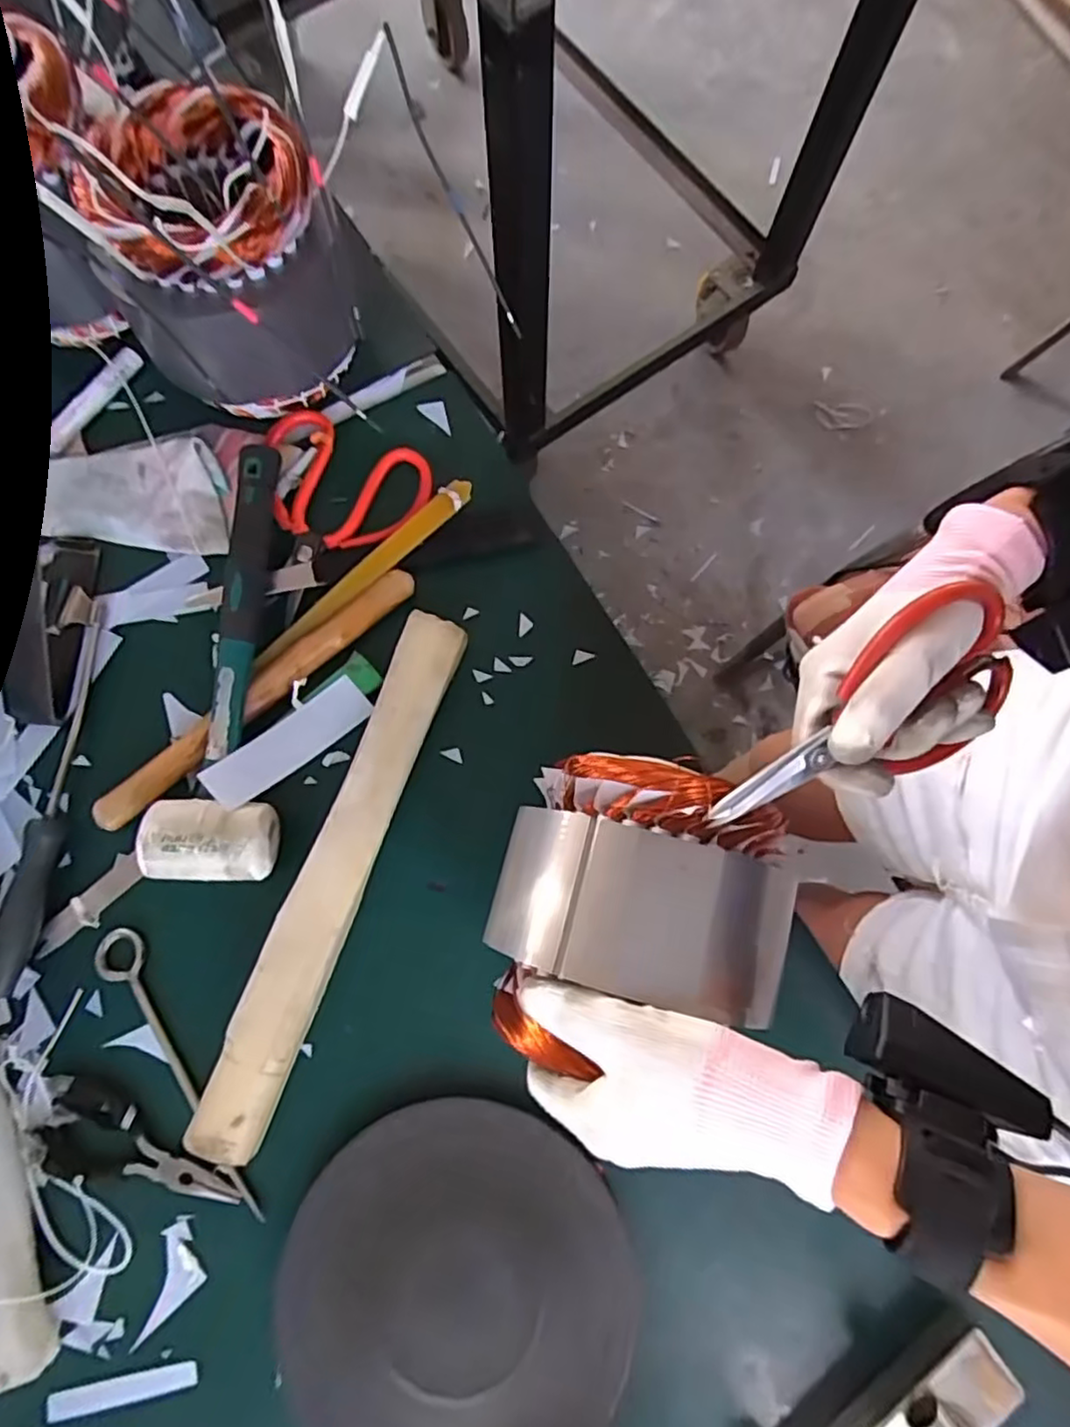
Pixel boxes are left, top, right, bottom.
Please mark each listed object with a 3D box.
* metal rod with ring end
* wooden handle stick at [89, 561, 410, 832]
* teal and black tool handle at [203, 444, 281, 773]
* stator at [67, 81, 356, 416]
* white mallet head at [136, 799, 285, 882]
[{"bbox_3d":[-0.209,0.212,0.410,0.030,0.006,0.187,-37,80,-7],"label":"metal rod with ring end"},{"bbox_3d":[-0.180,-0.014,0.447,0.246,0.015,0.022,-42,81,-8],"label":"wooden handle stick"},{"bbox_3d":[-0.194,-0.074,0.450,0.029,0.024,0.211,2,78,1],"label":"teal and black tool handle"},{"bbox_3d":[-0.194,-0.293,0.444,0.125,0.138,0.124,0,78,0],"label":"stator"},{"bbox_3d":[-0.194,0.076,0.411,0.074,0.045,0.049,2,78,1],"label":"white mallet head"}]

